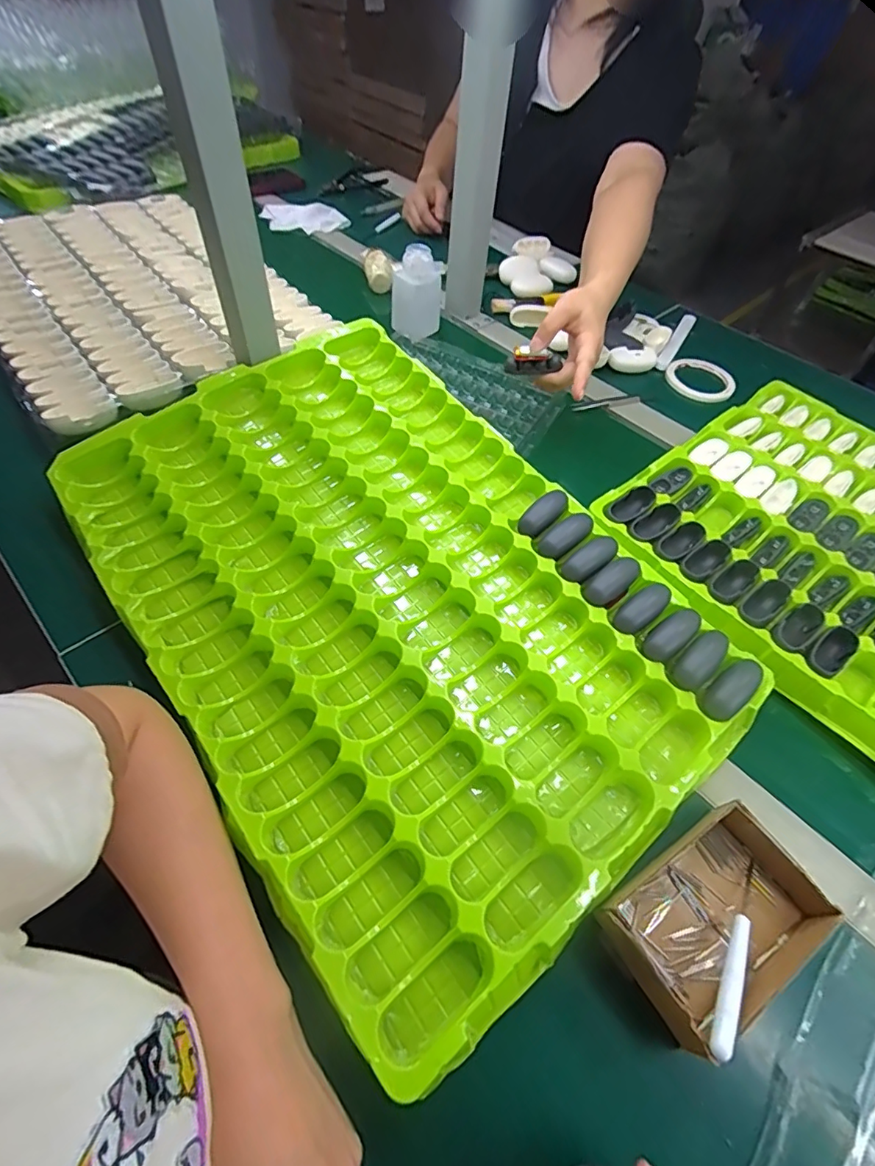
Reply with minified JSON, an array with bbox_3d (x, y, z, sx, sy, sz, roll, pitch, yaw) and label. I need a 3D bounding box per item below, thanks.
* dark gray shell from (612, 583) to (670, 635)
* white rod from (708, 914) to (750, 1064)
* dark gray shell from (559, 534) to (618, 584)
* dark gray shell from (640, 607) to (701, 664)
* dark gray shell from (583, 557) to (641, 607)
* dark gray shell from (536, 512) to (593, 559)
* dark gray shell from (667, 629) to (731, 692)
[{"bbox_3d":[0.176,0.020,0.432,0.061,0.021,0.024,-33,63,-25],"label":"dark gray shell"},{"bbox_3d":[0.167,0.223,0.285,0.011,0.008,0.080,34,42,19],"label":"white rod"},{"bbox_3d":[0.136,-0.023,0.451,0.060,0.016,0.025,-34,62,-13],"label":"dark gray shell"},{"bbox_3d":[0.197,0.041,0.422,0.065,0.015,0.027,-35,64,-25],"label":"dark gray shell"},{"bbox_3d":[0.154,-0.002,0.447,0.062,0.022,0.028,-36,64,-26],"label":"dark gray shell"},{"bbox_3d":[0.119,-0.046,0.464,0.061,0.020,0.022,-34,62,-13],"label":"dark gray shell"},{"bbox_3d":[0.214,0.060,0.410,0.064,0.015,0.026,-35,63,-25],"label":"dark gray shell"}]

